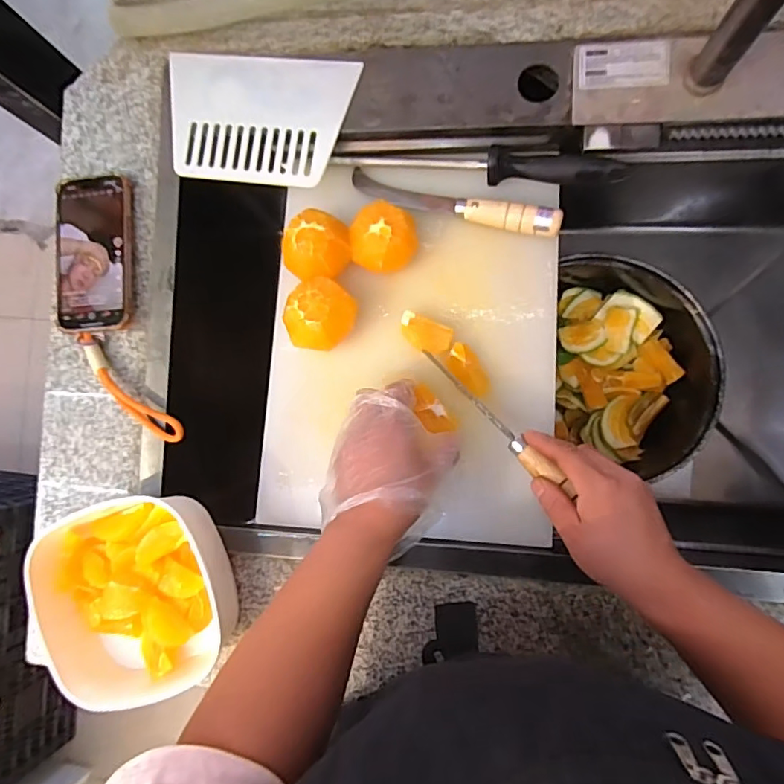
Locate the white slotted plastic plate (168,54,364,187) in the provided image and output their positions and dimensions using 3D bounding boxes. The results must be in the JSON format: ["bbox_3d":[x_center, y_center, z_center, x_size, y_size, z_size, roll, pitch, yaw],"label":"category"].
[{"bbox_3d":[-0.127,-0.252,0.480,0.176,0.007,0.116,9,89,9],"label":"white slotted plastic plate"}]

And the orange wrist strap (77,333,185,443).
[{"bbox_3d":[-0.245,-0.001,0.479,0.136,0.014,0.027,43,94,8],"label":"orange wrist strap"}]

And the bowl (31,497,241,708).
[{"bbox_3d":[-0.214,0.177,0.448,0.156,0.057,0.164,0,87,8],"label":"bowl"}]

